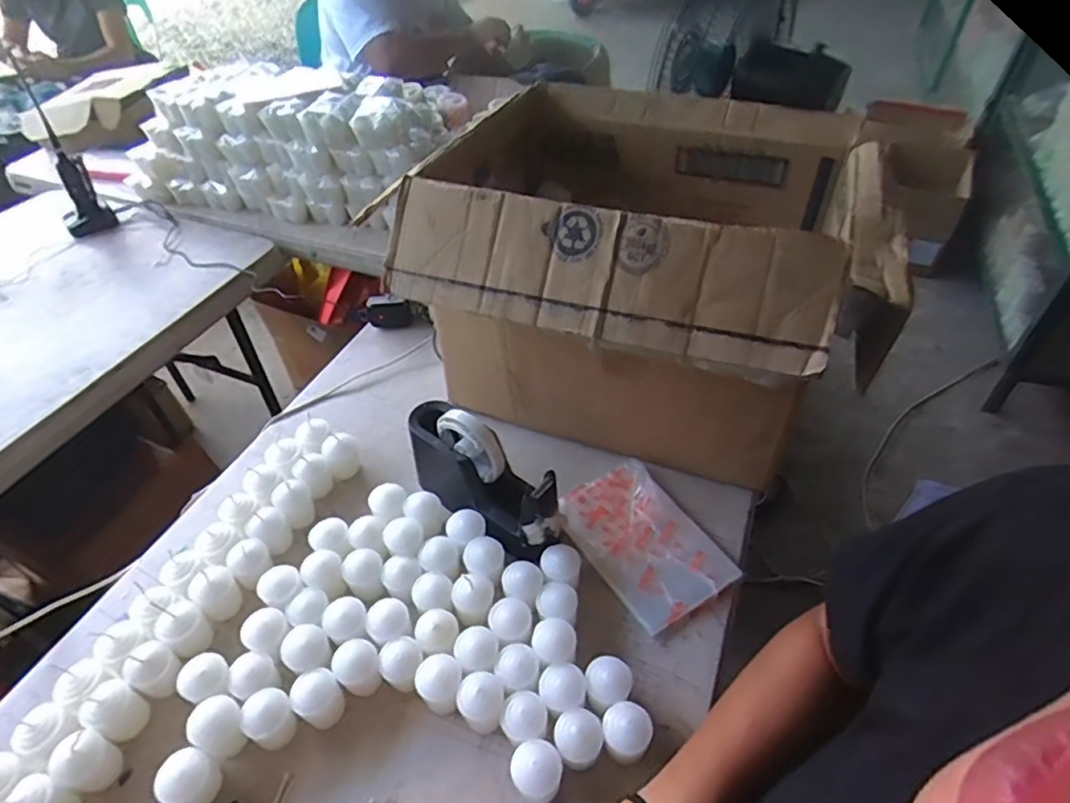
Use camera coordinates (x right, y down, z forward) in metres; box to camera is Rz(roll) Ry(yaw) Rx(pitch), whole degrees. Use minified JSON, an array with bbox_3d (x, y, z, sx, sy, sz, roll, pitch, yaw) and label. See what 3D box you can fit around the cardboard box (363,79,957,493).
[{"bbox_3d":[0.132,-0.158,0.714,0.440,0.293,0.440,12,47,13],"label":"cardboard box"}]

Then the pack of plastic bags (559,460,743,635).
[{"bbox_3d":[0.112,0.140,0.639,0.117,0.018,0.174,-27,51,-23],"label":"pack of plastic bags"}]

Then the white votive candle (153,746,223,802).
[{"bbox_3d":[-0.276,0.304,0.490,0.038,0.045,0.038,-1,46,1],"label":"white votive candle"}]

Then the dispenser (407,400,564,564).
[{"bbox_3d":[-0.056,0.072,0.630,0.187,0.113,0.063,29,53,26],"label":"dispenser"}]

